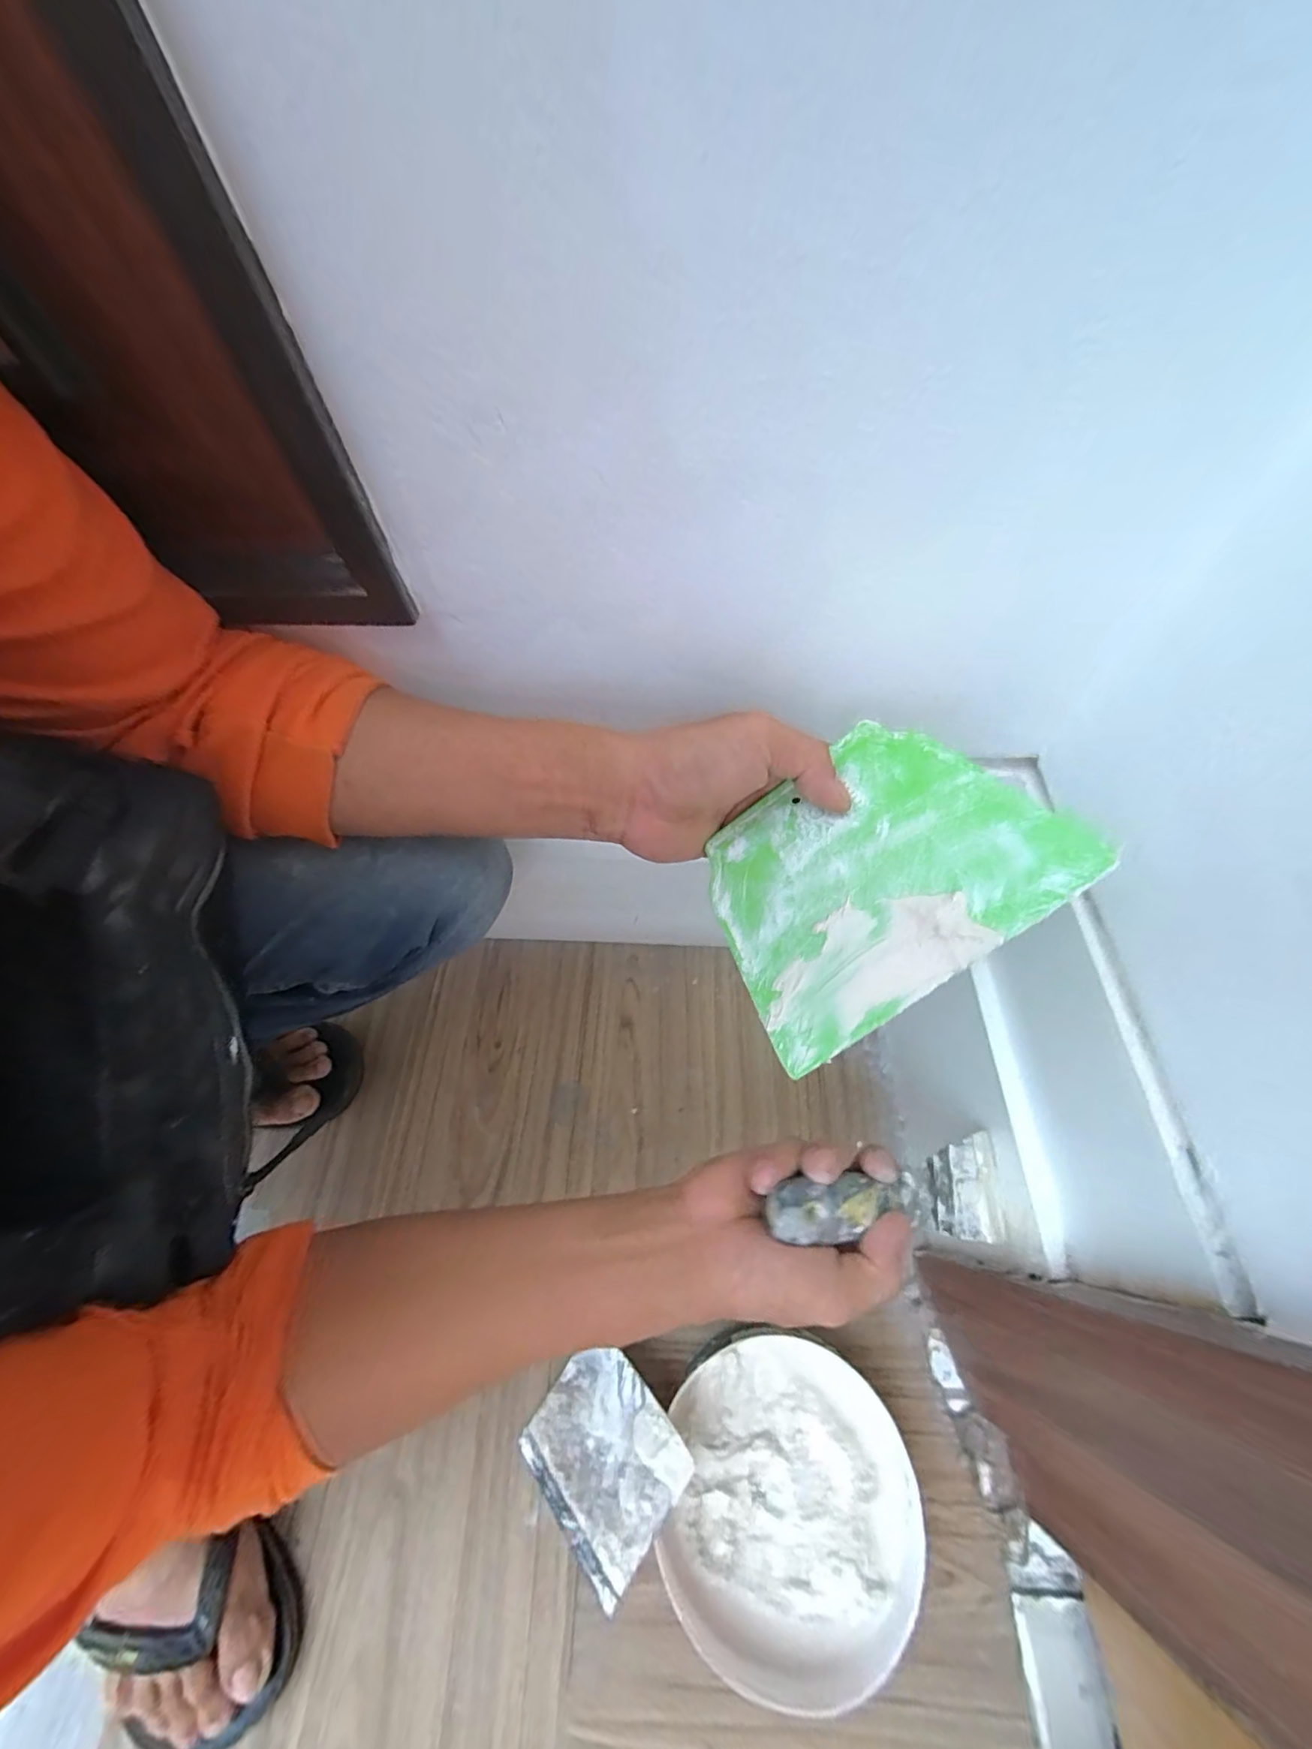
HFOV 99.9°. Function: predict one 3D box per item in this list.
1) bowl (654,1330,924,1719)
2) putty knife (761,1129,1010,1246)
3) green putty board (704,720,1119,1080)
[{"bbox_3d":[0.093,0.432,0.386,0.163,0.048,0.169,-2,61,3],"label":"bowl"},{"bbox_3d":[0.141,0.185,0.313,0.189,0.018,0.053,14,55,-30],"label":"putty knife"},{"bbox_3d":[0.102,0.000,0.276,0.162,0.005,0.124,-38,67,9],"label":"green putty board"}]

